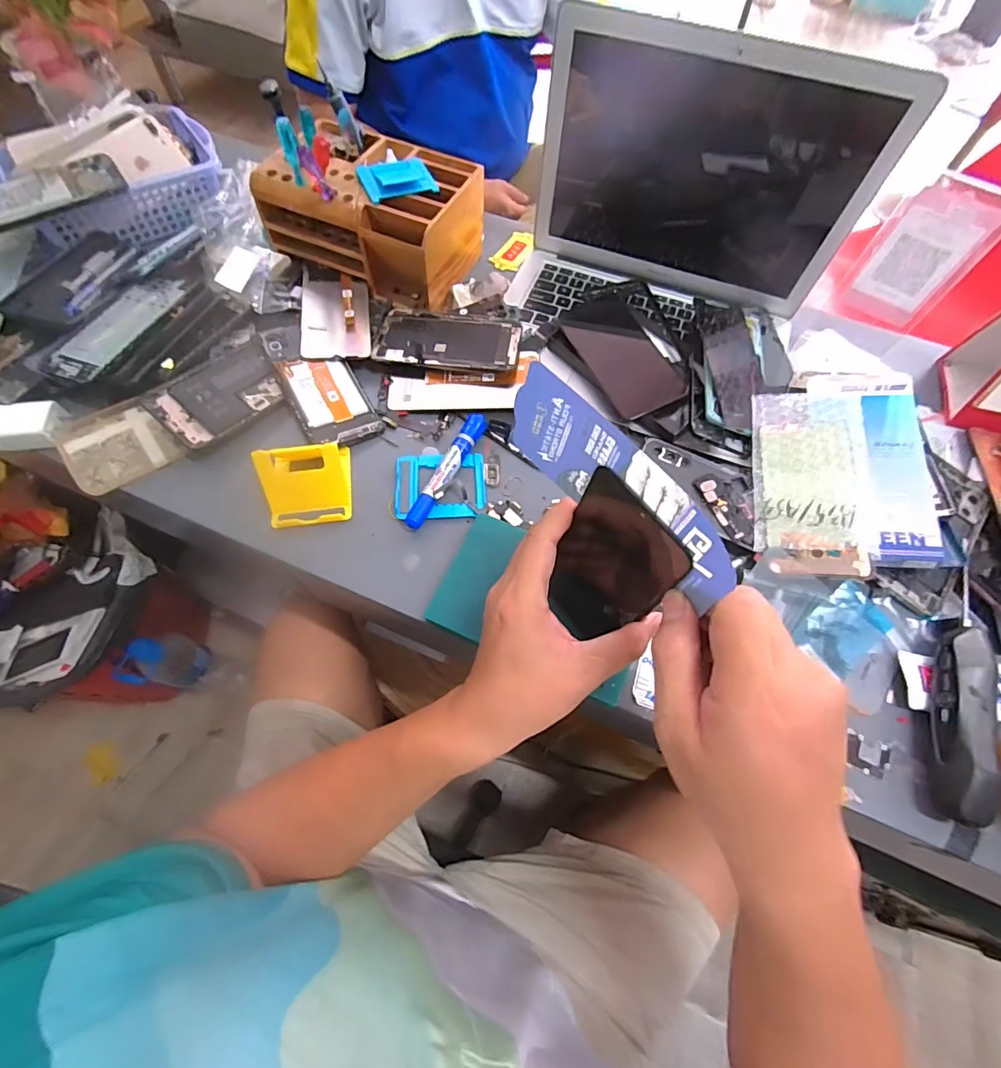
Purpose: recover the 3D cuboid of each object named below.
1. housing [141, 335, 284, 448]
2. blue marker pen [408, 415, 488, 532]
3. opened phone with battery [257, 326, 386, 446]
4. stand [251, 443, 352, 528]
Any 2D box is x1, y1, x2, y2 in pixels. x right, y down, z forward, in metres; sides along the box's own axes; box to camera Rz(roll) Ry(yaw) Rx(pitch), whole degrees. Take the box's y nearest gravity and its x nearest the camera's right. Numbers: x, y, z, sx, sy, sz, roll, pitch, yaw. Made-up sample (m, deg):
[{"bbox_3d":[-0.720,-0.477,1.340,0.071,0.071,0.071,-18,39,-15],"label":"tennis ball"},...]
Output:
[{"bbox_3d":[-0.271,-0.141,0.468,0.077,0.013,0.127,38,62,1],"label":"housing"},{"bbox_3d":[-0.049,-0.062,0.446,0.019,0.013,0.134,23,64,9],"label":"blue marker pen"},{"bbox_3d":[-0.185,-0.155,0.483,0.071,0.010,0.155,-28,76,-23],"label":"opened phone with battery"},{"bbox_3d":[-0.174,-0.052,0.426,0.070,0.048,0.075,-10,64,-8],"label":"stand"}]

